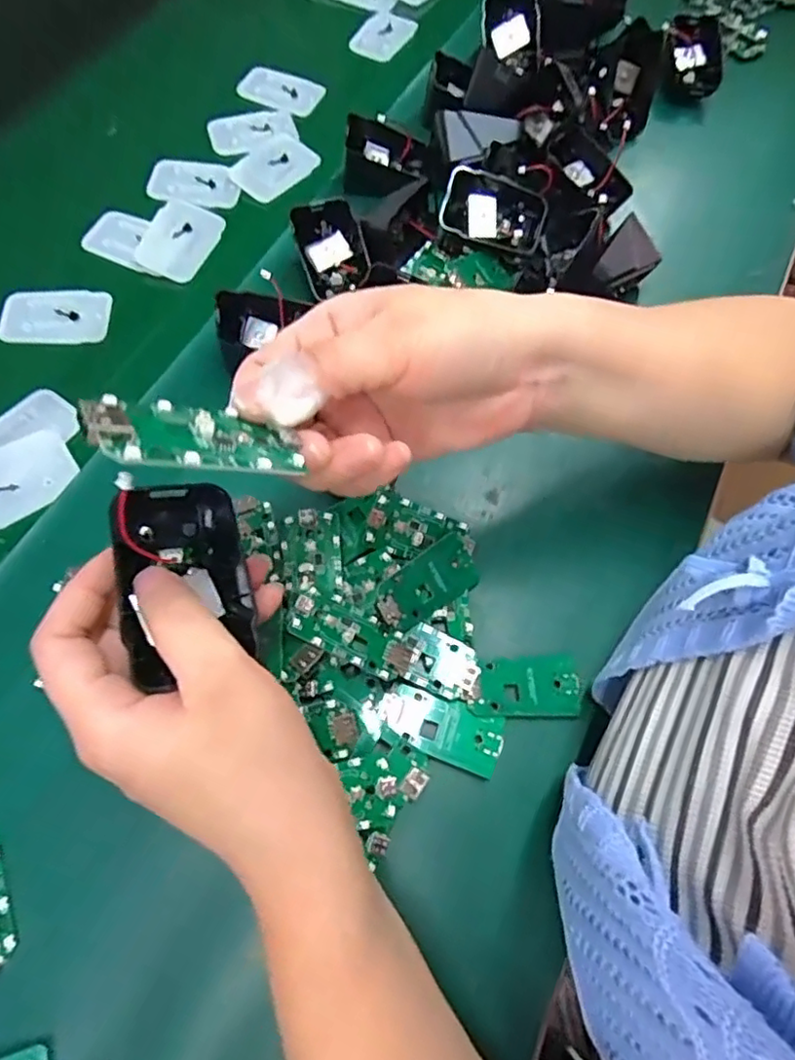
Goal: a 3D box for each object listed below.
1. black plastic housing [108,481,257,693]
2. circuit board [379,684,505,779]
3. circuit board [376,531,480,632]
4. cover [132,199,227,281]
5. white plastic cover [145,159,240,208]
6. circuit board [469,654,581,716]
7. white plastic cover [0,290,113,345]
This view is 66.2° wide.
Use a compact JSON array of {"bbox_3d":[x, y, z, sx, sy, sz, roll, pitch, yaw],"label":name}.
[{"bbox_3d":[-0.078,0.015,0.222,0.047,0.010,0.077,2,60,-44],"label":"black plastic housing"},{"bbox_3d":[0.022,0.100,0.310,0.062,0.004,0.028,20,67,5],"label":"circuit board"},{"bbox_3d":[0.019,0.029,0.335,0.067,0.007,0.032,-35,94,-26],"label":"circuit board"},{"bbox_3d":[-0.159,-0.211,0.445,0.047,0.009,0.072,16,67,3],"label":"cover"},{"bbox_3d":[-0.156,-0.266,0.467,0.067,0.006,0.041,8,66,0],"label":"white plastic cover"},{"bbox_3d":[0.068,0.082,0.323,0.057,0.005,0.031,1,67,-3],"label":"circuit board"},{"bbox_3d":[-0.229,-0.143,0.408,0.067,0.006,0.042,-2,67,-4],"label":"white plastic cover"}]

